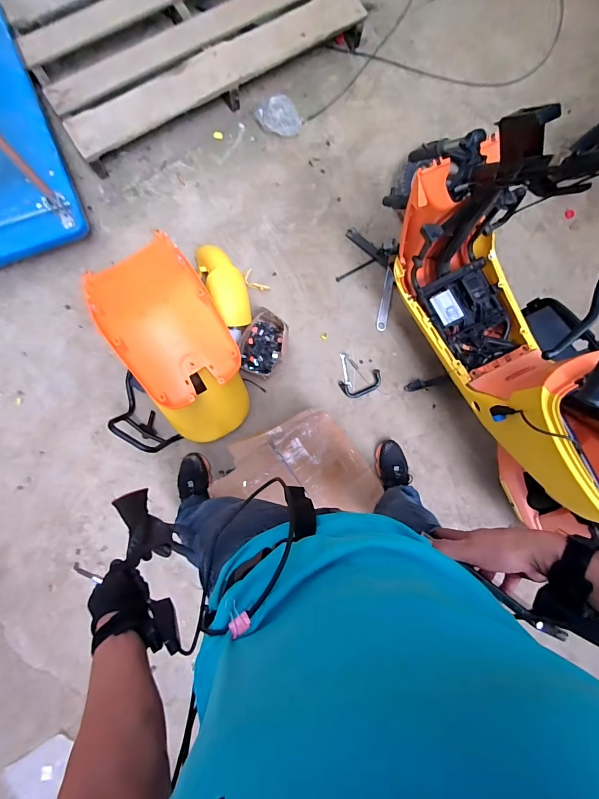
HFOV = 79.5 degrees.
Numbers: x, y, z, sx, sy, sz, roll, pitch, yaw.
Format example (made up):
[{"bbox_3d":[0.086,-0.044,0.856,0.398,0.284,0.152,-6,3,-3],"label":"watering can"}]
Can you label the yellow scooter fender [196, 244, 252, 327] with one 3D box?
[{"bbox_3d":[-0.243,-0.382,1.166,0.120,0.082,0.298,-26,90,-6],"label":"yellow scooter fender"}]

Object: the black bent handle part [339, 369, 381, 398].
[{"bbox_3d":[0.225,-0.053,1.295,0.150,0.020,0.071,-18,89,-6],"label":"black bent handle part"}]

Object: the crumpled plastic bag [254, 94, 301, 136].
[{"bbox_3d":[-0.079,-1.035,1.322,0.145,0.033,0.155,-29,90,-6],"label":"crumpled plastic bag"}]

